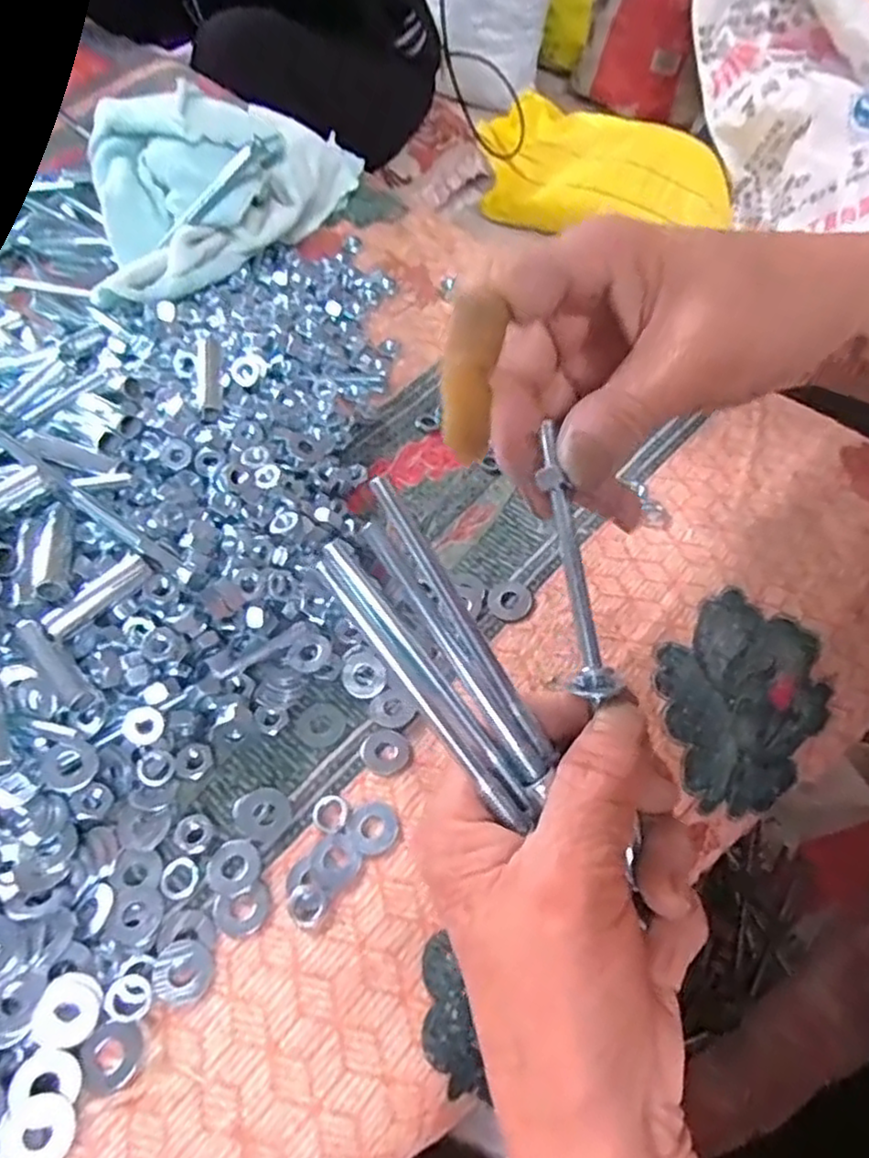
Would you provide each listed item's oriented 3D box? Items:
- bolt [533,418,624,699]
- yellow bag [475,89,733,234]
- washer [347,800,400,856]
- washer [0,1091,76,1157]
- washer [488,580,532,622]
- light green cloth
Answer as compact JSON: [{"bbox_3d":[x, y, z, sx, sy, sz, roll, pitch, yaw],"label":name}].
[{"bbox_3d":[0.042,-0.005,0.213,0.013,0.008,0.084,-11,88,-8],"label":"bolt"},{"bbox_3d":[0.325,-0.759,1.285,0.459,0.124,0.238,22,59,13],"label":"yellow bag"},{"bbox_3d":[-0.022,0.089,0.247,0.018,0.004,0.018,27,60,16],"label":"washer"},{"bbox_3d":[-0.116,0.163,0.200,0.018,0.005,0.019,0,57,-1],"label":"washer"},{"bbox_3d":[0.033,0.009,0.302,0.018,0.004,0.019,0,57,-1],"label":"washer"},{"bbox_3d":[-0.132,-0.241,0.412,0.107,0.078,0.214,35,63,18],"label":"light green cloth"}]

